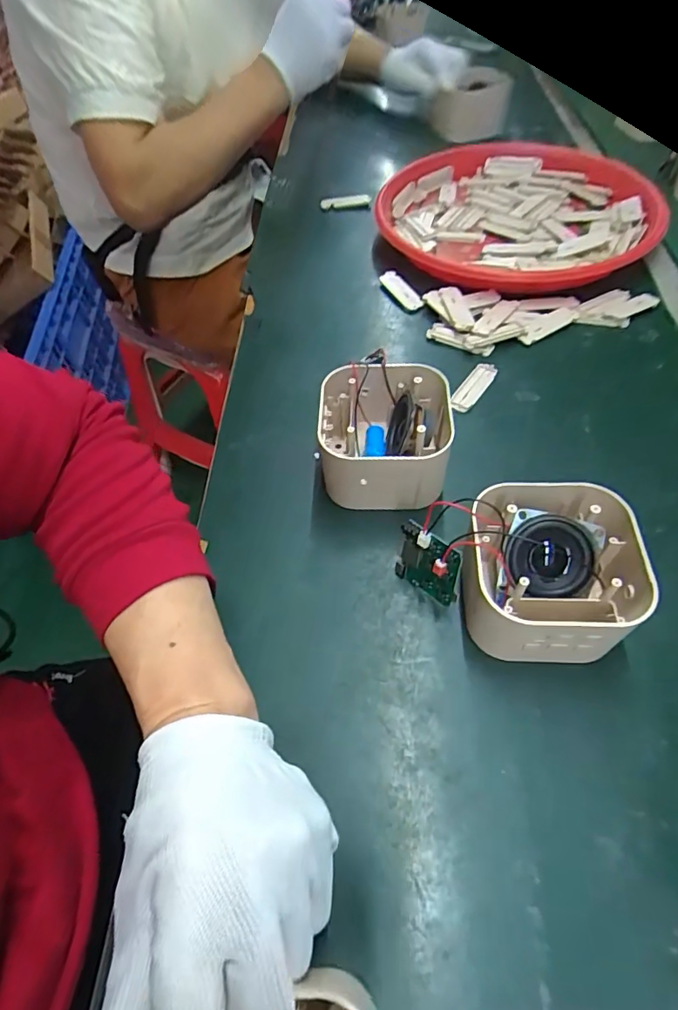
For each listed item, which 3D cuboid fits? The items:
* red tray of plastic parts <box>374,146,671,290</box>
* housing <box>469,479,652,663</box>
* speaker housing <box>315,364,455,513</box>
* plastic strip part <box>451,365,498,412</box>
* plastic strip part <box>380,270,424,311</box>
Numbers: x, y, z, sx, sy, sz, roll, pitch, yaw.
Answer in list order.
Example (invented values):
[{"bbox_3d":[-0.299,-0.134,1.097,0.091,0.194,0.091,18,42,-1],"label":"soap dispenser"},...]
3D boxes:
[{"bbox_3d":[0.189,-0.308,0.553,0.276,0.052,0.266,-7,54,-1],"label":"red tray of plastic parts"},{"bbox_3d":[0.119,0.040,0.295,0.093,0.063,0.085,3,54,5],"label":"housing"},{"bbox_3d":[0.032,-0.049,0.363,0.093,0.061,0.102,3,54,6],"label":"speaker housing"},{"bbox_3d":[0.111,-0.098,0.423,0.018,0.008,0.058,31,61,23],"label":"plastic strip part"},{"bbox_3d":[0.063,-0.213,0.510,0.015,0.015,0.060,-26,57,-15],"label":"plastic strip part"}]

